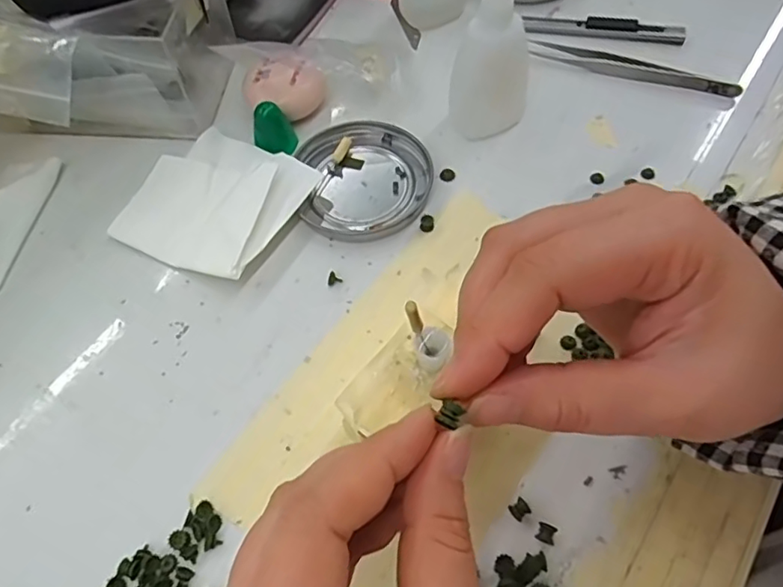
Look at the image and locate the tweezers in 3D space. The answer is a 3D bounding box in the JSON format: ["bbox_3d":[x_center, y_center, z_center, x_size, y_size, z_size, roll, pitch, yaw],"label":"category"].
[{"bbox_3d":[0.147,-0.139,0.353,0.126,0.010,0.013,20,64,13],"label":"tweezers"}]

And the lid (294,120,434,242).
[{"bbox_3d":[-0.014,-0.065,0.321,0.071,0.008,0.076,-1,61,2],"label":"lid"}]

